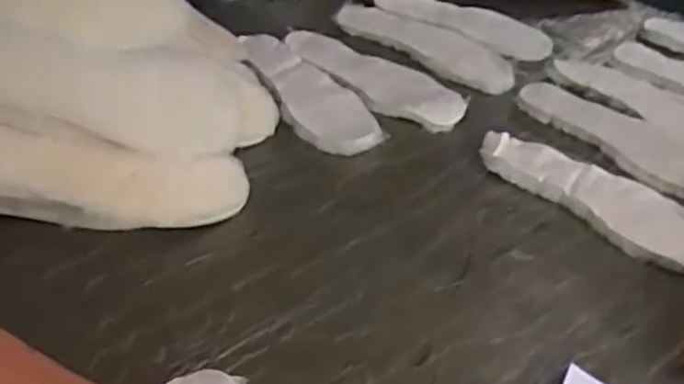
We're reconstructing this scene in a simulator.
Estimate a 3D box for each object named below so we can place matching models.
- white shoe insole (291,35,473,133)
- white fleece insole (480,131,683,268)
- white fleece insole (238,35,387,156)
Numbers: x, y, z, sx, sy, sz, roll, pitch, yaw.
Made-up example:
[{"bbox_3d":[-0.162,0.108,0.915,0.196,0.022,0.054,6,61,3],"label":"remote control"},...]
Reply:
[{"bbox_3d":[0.039,-0.150,0.916,0.267,0.026,0.106,27,43,25],"label":"white shoe insole"},{"bbox_3d":[0.277,0.003,0.763,0.267,0.021,0.087,30,55,23],"label":"white fleece insole"},{"bbox_3d":[-0.044,-0.125,0.863,0.104,0.025,0.245,-12,47,-35],"label":"white fleece insole"}]

